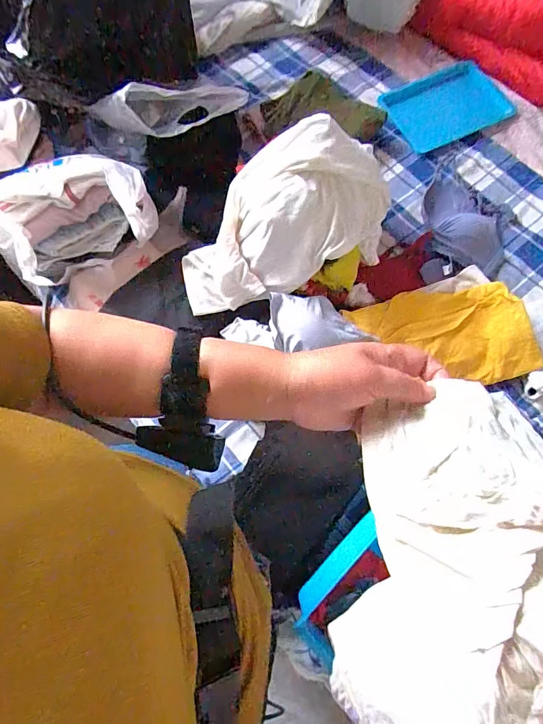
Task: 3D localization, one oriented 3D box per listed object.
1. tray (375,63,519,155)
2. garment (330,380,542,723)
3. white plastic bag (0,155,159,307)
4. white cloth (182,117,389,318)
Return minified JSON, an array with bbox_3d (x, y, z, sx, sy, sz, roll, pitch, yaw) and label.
[{"bbox_3d":[0.414,-0.614,0.981,0.288,0.026,0.203,-27,71,-8],"label":"tray"},{"bbox_3d":[0.118,0.111,0.255,0.146,0.060,0.251,1,61,26],"label":"garment"},{"bbox_3d":[-0.357,-0.258,0.736,0.273,0.116,0.185,-27,71,-8],"label":"white plastic bag"},{"bbox_3d":[0.023,-0.241,0.690,0.373,0.171,0.202,-21,71,-6],"label":"white cloth"}]

